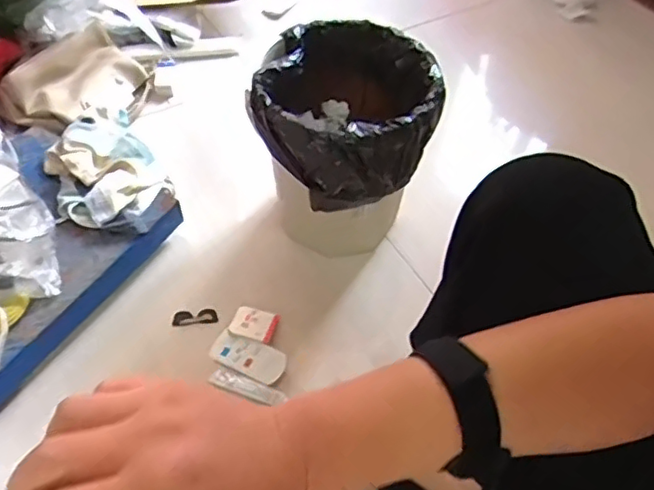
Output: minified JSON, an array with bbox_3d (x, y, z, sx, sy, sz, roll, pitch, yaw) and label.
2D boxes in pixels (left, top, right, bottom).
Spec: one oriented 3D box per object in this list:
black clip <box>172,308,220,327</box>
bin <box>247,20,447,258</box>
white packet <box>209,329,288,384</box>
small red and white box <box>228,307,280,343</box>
[{"bbox_3d":[-0.188,0.102,0.866,0.064,0.011,0.024,-7,53,-8],"label":"black clip"},{"bbox_3d":[0.023,-0.140,0.872,0.224,0.270,0.253,6,53,3],"label":"bin"},{"bbox_3d":[-0.107,0.151,0.824,0.108,0.010,0.049,19,70,20],"label":"white packet"},{"bbox_3d":[-0.102,0.111,0.854,0.062,0.013,0.050,15,54,10],"label":"small red and white box"}]

